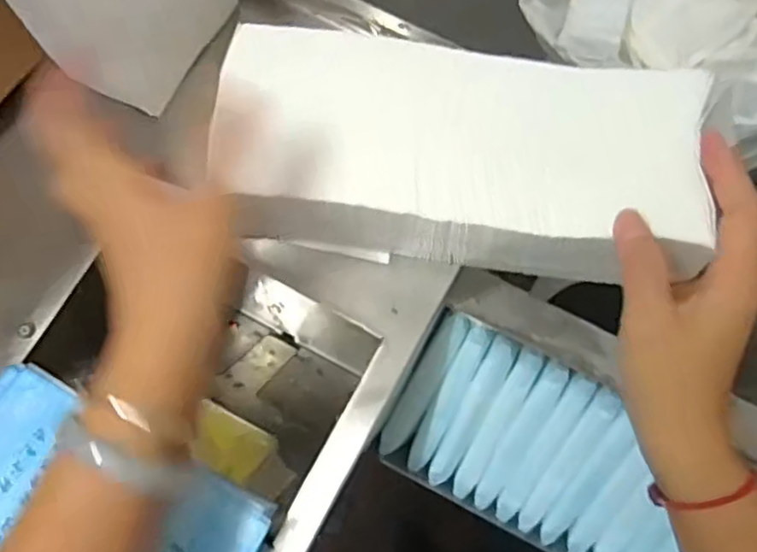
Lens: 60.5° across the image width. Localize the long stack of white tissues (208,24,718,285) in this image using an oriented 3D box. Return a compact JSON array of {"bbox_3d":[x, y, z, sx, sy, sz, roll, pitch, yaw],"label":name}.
[{"bbox_3d":[0.041,-0.061,0.357,0.242,0.079,0.112,6,73,0],"label":"long stack of white tissues"}]

